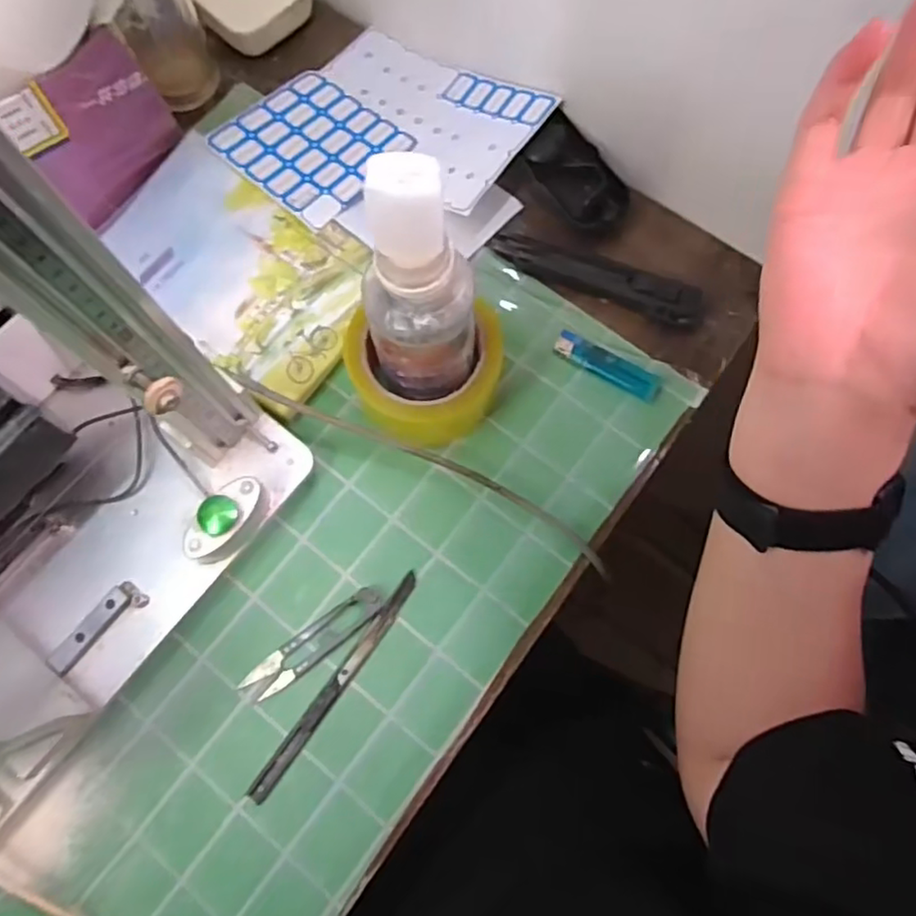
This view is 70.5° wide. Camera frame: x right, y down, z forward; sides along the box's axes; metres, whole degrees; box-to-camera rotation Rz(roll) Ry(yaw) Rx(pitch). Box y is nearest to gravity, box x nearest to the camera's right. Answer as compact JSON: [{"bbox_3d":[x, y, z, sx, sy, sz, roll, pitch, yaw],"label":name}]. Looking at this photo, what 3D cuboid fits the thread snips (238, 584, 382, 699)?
[{"bbox_3d":[-0.092,0.118,0.414,0.100,0.010,0.023,-35,76,-9],"label":"thread snips"}]

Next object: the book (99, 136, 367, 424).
[{"bbox_3d":[-0.164,-0.144,0.478,0.211,0.007,0.133,37,77,8],"label":"book"}]

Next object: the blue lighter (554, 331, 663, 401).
[{"bbox_3d":[0.108,-0.066,0.464,0.078,0.011,0.020,29,76,8],"label":"blue lighter"}]

